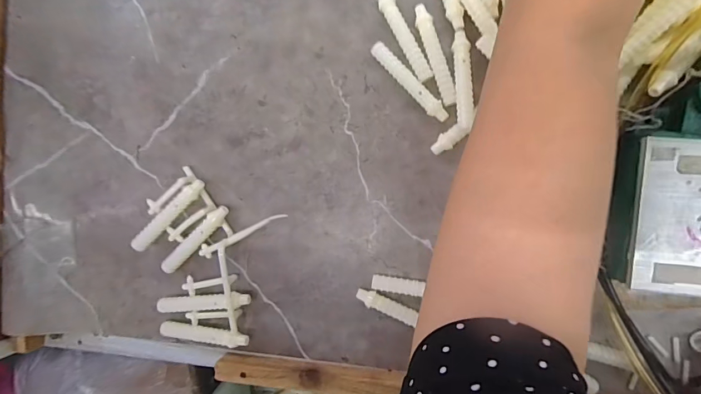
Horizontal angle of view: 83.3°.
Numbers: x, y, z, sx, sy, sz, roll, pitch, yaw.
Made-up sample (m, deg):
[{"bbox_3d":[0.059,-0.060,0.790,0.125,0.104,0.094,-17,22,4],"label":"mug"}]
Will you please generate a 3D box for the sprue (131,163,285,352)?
[{"bbox_3d":[-0.148,0.066,0.393,0.130,0.032,0.157,17,94,8],"label":"sprue"}]

